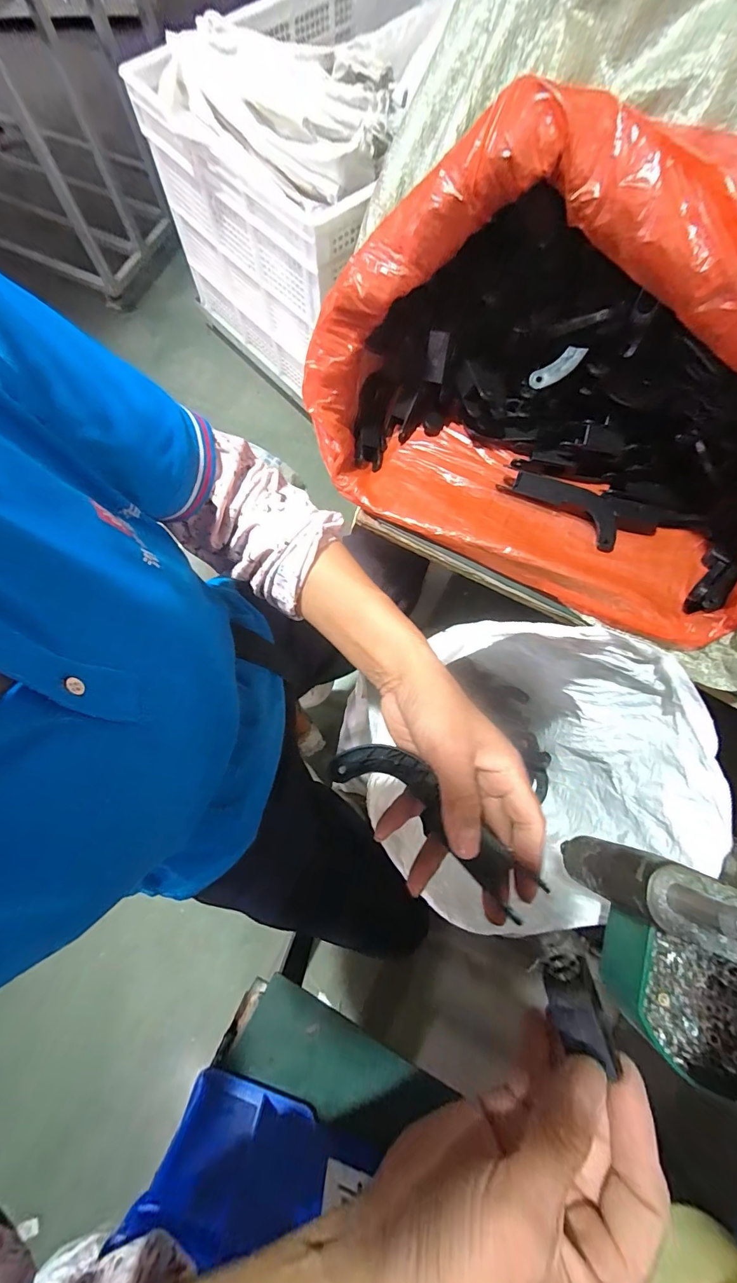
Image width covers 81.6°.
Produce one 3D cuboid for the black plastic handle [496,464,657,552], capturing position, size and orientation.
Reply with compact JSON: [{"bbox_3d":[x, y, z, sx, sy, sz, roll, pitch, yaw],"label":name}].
[{"bbox_3d":[0.241,-0.155,0.494,0.177,0.018,0.058,25,76,5],"label":"black plastic handle"}]

